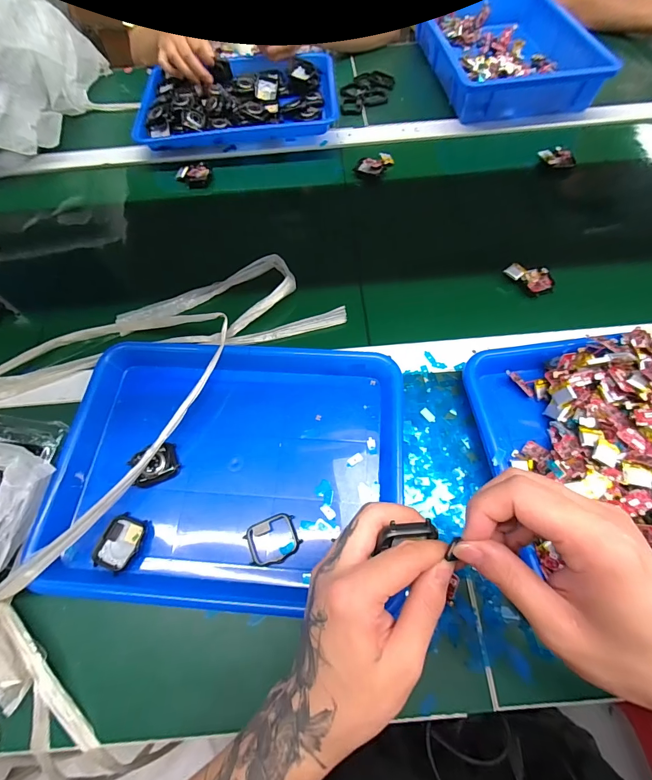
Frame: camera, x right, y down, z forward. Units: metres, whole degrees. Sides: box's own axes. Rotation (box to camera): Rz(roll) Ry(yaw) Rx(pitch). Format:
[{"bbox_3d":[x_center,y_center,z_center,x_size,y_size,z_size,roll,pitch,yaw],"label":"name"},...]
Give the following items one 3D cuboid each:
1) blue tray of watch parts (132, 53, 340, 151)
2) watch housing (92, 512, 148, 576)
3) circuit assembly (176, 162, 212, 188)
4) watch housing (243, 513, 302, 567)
[{"bbox_3d":[-0.148,-0.496,0.623,0.329,0.039,0.193,-7,65,-1],"label":"blue tray of watch parts"},{"bbox_3d":[-0.191,0.143,0.340,0.036,0.010,0.048,15,67,10],"label":"watch housing"},{"bbox_3d":[-0.211,-0.342,0.583,0.053,0.020,0.029,-7,65,-1],"label":"circuit assembly"},{"bbox_3d":[-0.049,0.138,0.336,0.047,0.006,0.040,-18,65,-6],"label":"watch housing"}]

